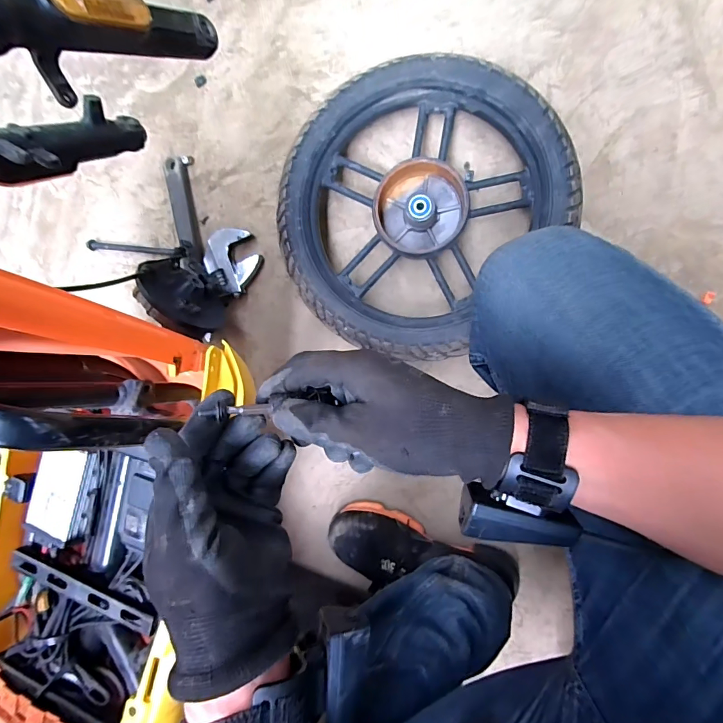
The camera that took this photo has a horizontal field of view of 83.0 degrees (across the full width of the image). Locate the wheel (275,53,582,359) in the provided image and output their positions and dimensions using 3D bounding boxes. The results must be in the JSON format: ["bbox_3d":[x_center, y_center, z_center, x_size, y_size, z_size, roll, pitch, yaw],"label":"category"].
[{"bbox_3d":[0.072,-0.203,0.551,0.357,0.077,0.368,1,94,9],"label":"wheel"}]

